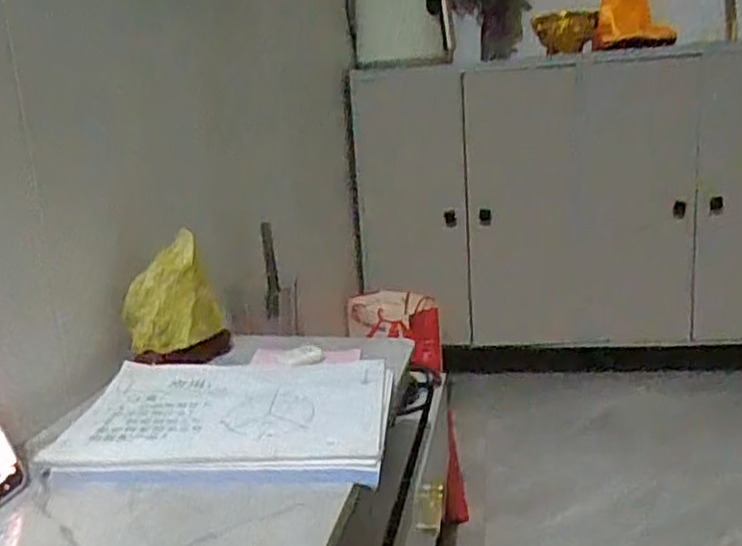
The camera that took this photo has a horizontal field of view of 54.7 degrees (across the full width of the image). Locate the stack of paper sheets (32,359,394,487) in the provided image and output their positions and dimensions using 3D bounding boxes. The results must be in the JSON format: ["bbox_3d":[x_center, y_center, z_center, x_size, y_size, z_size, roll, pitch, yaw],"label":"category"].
[{"bbox_3d":[-0.134,0.134,0.711,0.298,0.029,0.251,-4,12,4],"label":"stack of paper sheets"}]

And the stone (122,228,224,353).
[{"bbox_3d":[-0.235,0.033,0.865,0.054,0.133,0.117,1,13,26],"label":"stone"}]

